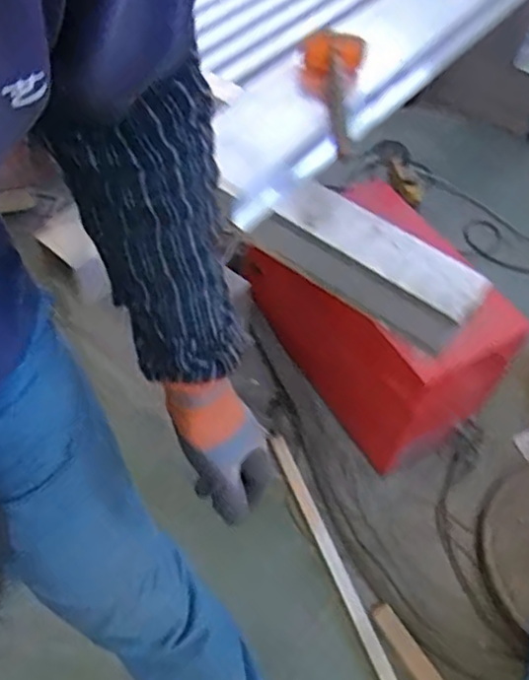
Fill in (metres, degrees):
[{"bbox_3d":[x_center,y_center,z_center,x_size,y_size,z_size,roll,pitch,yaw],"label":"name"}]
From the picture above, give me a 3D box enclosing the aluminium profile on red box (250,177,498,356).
[{"bbox_3d":[0.157,-0.118,1.005,0.338,0.108,0.106,34,59,18],"label":"aluminium profile on red box"}]

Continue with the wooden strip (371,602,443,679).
[{"bbox_3d":[0.258,0.544,1.113,0.041,0.012,0.212,-25,60,-21],"label":"wooden strip"}]

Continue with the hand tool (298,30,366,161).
[{"bbox_3d":[0.106,-0.409,1.085,0.097,0.089,0.259,5,54,-1],"label":"hand tool"}]

